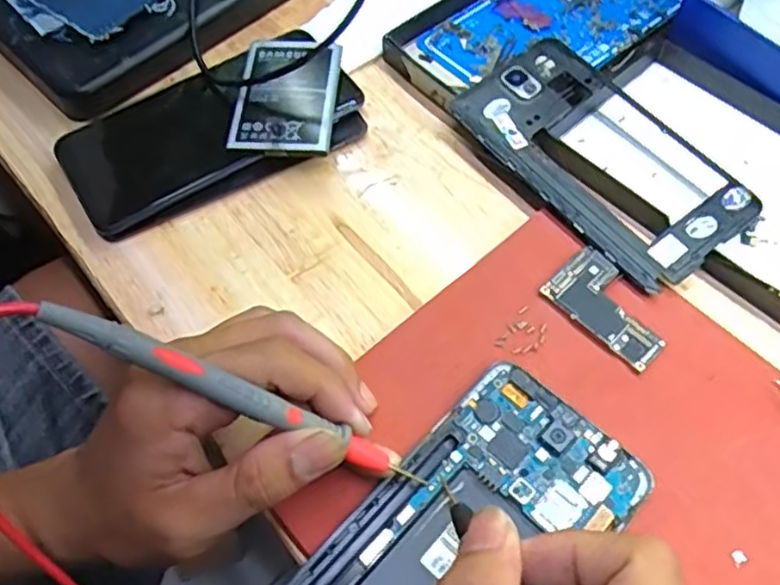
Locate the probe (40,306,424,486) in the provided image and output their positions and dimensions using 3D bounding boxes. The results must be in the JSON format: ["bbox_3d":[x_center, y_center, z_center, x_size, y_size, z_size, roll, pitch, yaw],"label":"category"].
[{"bbox_3d":[-0.044,0.038,0.230,0.144,0.014,0.009,31,59,-26],"label":"probe"}]

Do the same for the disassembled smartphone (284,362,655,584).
[{"bbox_3d":[0.024,0.096,0.254,0.148,0.007,0.075,-41,67,-18],"label":"disassembled smartphone"}]

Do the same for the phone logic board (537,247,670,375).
[{"bbox_3d":[0.098,0.006,0.304,0.034,0.004,0.056,-39,66,-17],"label":"phone logic board"}]

